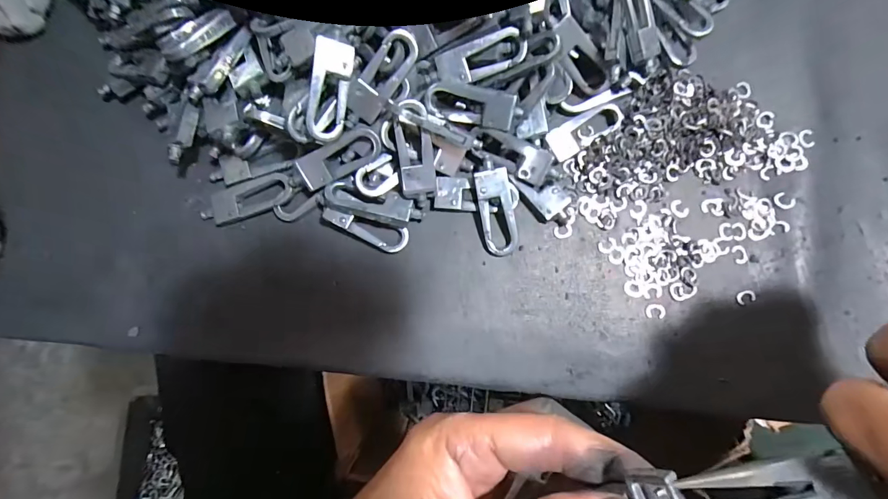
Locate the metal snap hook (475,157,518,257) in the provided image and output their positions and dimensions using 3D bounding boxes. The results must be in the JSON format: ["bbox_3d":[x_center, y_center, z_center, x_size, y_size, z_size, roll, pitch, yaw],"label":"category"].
[{"bbox_3d":[0.025,-0.019,0.177,0.018,0.006,0.042,-10,96,0],"label":"metal snap hook"}]

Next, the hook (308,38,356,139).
[{"bbox_3d":[-0.045,-0.063,0.158,0.015,0.004,0.037,6,103,-26],"label":"hook"}]

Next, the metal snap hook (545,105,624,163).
[{"bbox_3d":[0.065,-0.055,0.181,0.036,0.004,0.015,-33,85,-3],"label":"metal snap hook"}]

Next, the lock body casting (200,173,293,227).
[{"bbox_3d":[-0.089,-0.023,0.180,0.042,0.006,0.016,-18,84,-1],"label":"lock body casting"}]

